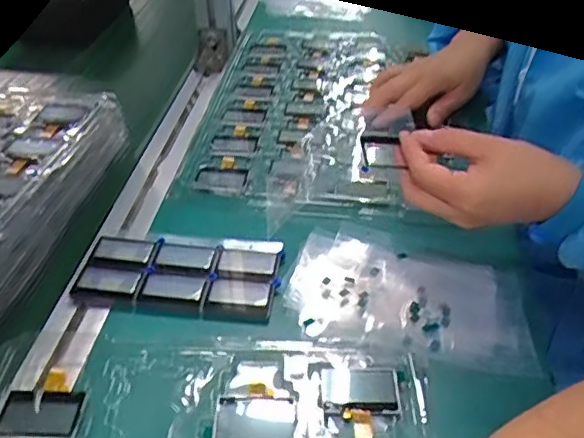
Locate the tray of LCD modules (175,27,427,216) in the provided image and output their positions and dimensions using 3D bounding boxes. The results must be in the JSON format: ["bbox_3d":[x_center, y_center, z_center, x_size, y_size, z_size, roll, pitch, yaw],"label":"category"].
[{"bbox_3d":[0.014,-0.131,0.636,0.200,0.026,0.375,6,41,6],"label":"tray of LCD modules"}]

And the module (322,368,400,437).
[{"bbox_3d":[0.043,0.109,0.354,0.043,0.005,0.049,-5,36,1],"label":"module"}]

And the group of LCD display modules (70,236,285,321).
[{"bbox_3d":[-0.082,0.039,0.436,0.143,0.006,0.072,3,40,3],"label":"group of LCD display modules"}]

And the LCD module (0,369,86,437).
[{"bbox_3d":[-0.146,0.109,0.348,0.045,0.004,0.046,0,40,-1],"label":"LCD module"}]

